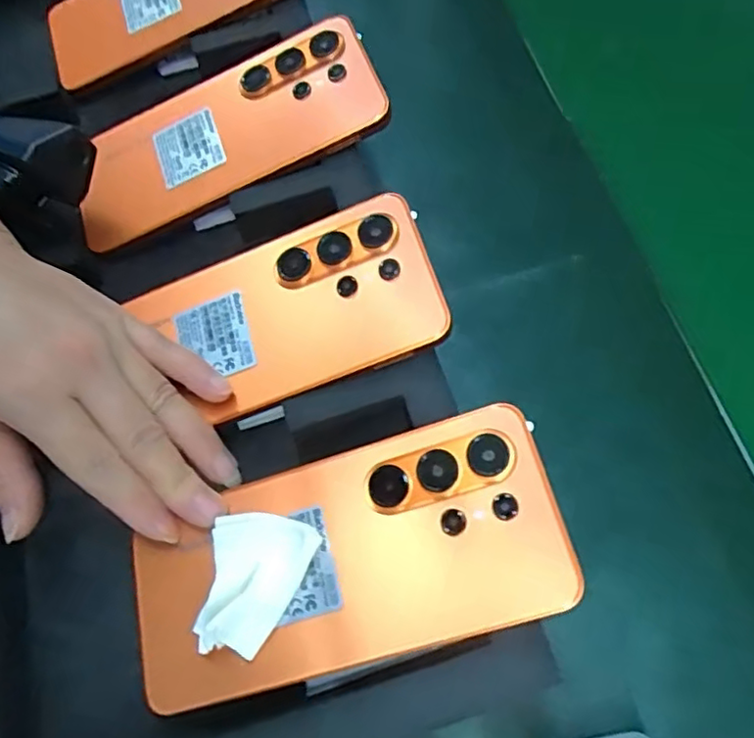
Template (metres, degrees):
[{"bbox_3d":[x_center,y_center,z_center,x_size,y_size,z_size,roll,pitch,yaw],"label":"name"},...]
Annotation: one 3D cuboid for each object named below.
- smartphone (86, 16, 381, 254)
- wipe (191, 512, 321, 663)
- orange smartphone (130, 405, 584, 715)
[{"bbox_3d":[-0.079,-0.121,0.327,0.167,0.013,0.074,-24,68,7],"label":"smartphone"},{"bbox_3d":[-0.050,0.080,0.237,0.036,0.011,0.054,27,71,13],"label":"wipe"},{"bbox_3d":[-0.016,0.074,0.239,0.170,0.006,0.077,-22,67,8],"label":"orange smartphone"}]

